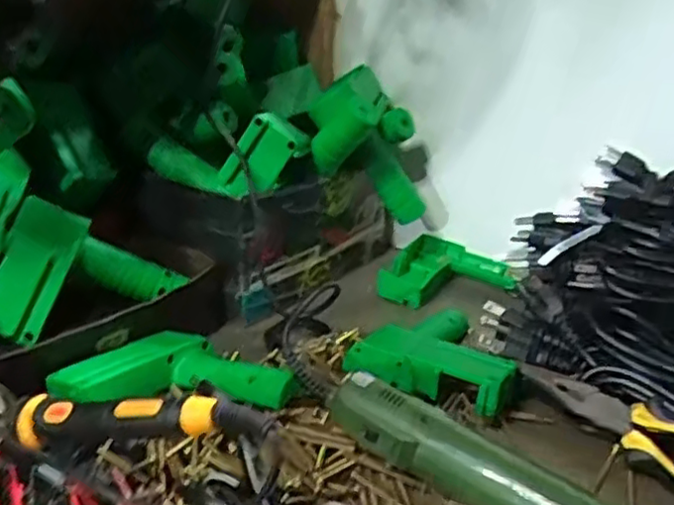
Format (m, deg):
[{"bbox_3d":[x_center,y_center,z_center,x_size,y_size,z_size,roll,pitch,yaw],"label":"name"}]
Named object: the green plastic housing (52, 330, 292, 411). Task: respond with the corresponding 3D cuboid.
[{"bbox_3d":[-0.112,0.080,0.475,0.157,0.028,0.087,2,22,-3],"label":"green plastic housing"}]

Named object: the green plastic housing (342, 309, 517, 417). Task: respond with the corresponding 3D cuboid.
[{"bbox_3d":[0.069,0.084,0.500,0.120,0.041,0.068,11,23,18],"label":"green plastic housing"}]

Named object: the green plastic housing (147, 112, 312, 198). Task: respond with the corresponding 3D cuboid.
[{"bbox_3d":[-0.097,-0.083,0.583,0.140,0.062,0.061,-1,18,24],"label":"green plastic housing"}]

